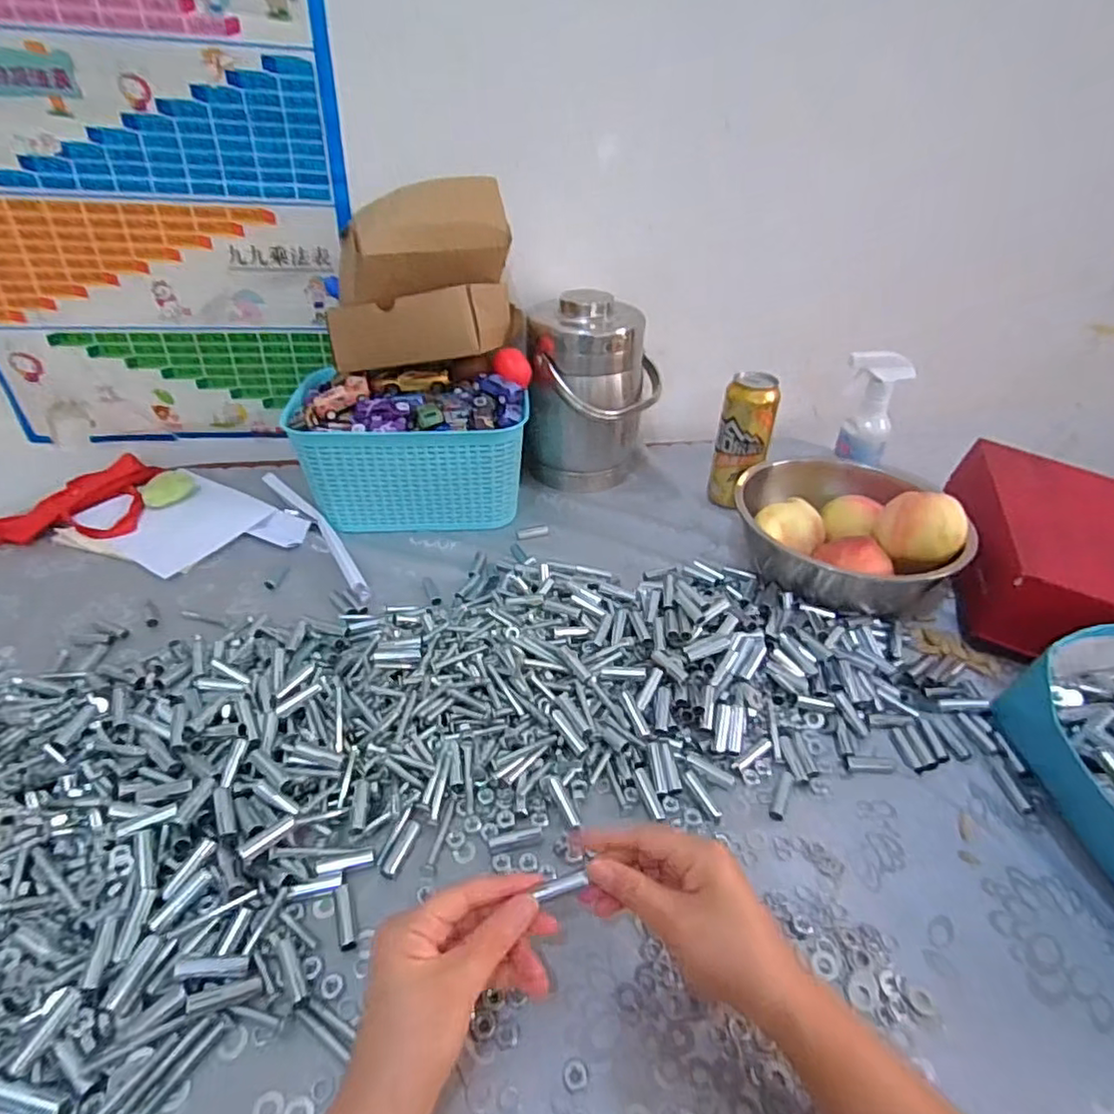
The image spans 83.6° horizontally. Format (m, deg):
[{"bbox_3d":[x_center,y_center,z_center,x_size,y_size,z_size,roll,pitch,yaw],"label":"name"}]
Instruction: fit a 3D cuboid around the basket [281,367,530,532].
[{"bbox_3d":[-0.175,-0.118,0.765,0.269,0.143,0.127,2,37,1],"label":"basket"}]

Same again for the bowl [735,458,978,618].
[{"bbox_3d":[0.306,-0.024,0.682,0.199,0.117,0.199,1,37,-1],"label":"bowl"}]

